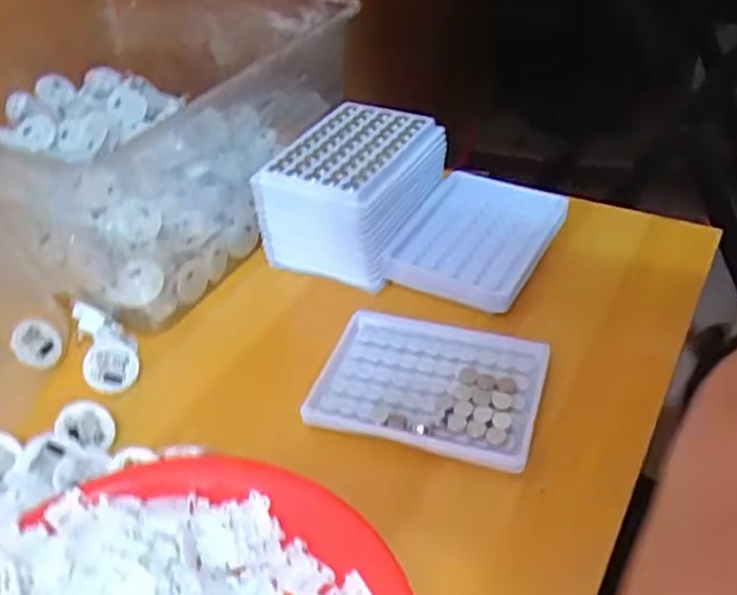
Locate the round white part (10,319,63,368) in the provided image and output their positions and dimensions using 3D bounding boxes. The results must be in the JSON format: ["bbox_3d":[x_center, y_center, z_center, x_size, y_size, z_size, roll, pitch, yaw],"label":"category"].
[{"bbox_3d":[-0.216,0.031,0.465,0.032,0.013,0.031,51,46,-5],"label":"round white part"}]

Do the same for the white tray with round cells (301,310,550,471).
[{"bbox_3d":[0.036,0.049,0.424,0.129,0.009,0.092,11,42,16],"label":"white tray with round cells"}]

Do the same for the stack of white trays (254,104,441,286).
[{"bbox_3d":[-0.011,-0.084,0.537,0.098,0.077,0.122,17,44,23],"label":"stack of white trays"}]

